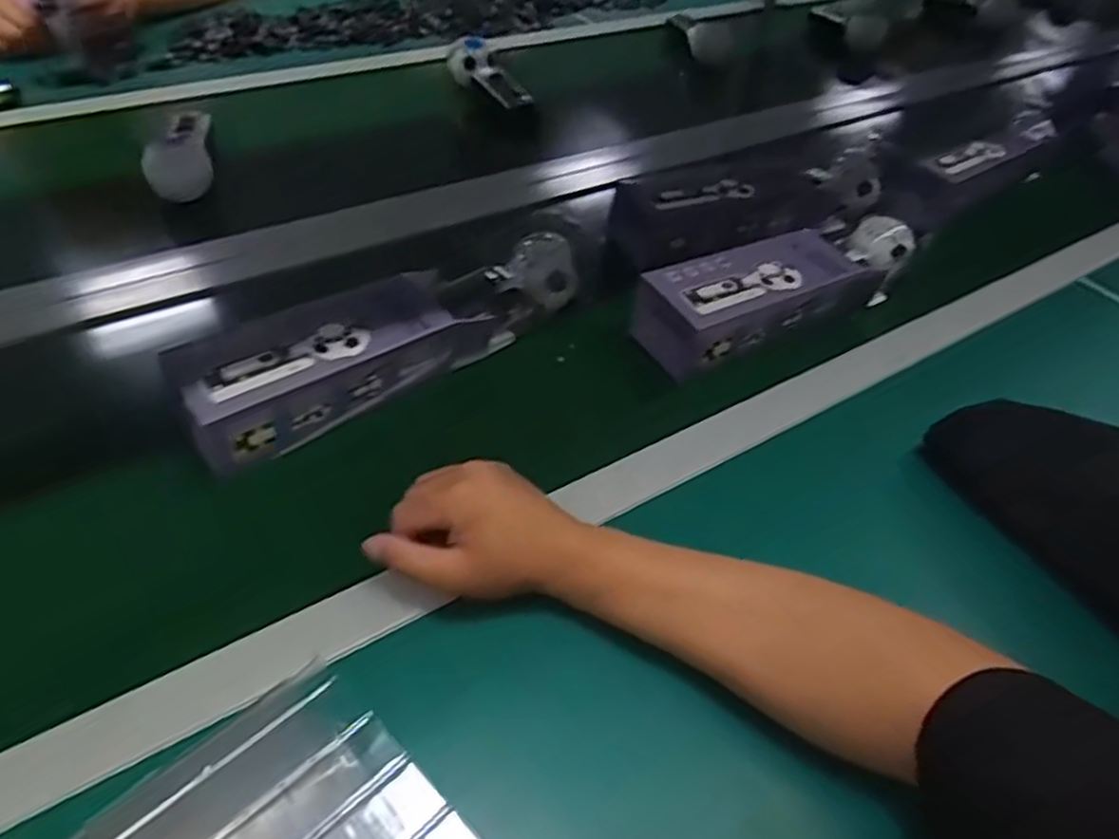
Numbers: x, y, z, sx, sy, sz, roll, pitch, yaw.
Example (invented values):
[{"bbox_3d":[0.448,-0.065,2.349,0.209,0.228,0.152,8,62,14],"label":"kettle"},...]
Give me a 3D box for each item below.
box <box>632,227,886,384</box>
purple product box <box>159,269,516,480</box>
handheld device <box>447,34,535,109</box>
[{"bbox_3d":[0.173,-0.103,0.667,0.230,0.073,0.075,-18,48,-25],"label":"box"},{"bbox_3d":[-0.155,-0.051,0.565,0.078,0.067,0.247,36,50,28],"label":"purple product box"},{"bbox_3d":[-0.096,-0.454,1.011,0.131,0.036,0.064,45,52,7],"label":"handheld device"}]

